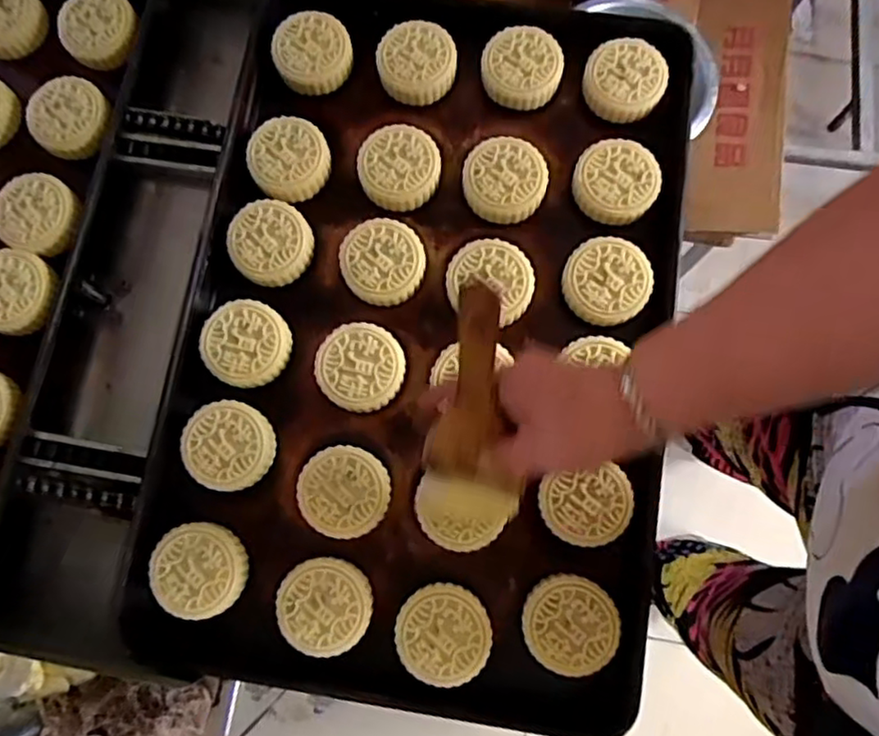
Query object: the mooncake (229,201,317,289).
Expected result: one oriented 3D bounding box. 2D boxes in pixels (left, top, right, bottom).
[{"bbox_3d":[-0.145,-0.107,0.566,0.071,0.021,0.071,0,82,-3],"label":"mooncake"}]

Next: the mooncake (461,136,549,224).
[{"bbox_3d":[0.056,-0.163,0.570,0.069,0.030,0.067,0,79,1],"label":"mooncake"}]

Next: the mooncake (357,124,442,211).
[{"bbox_3d":[-0.036,-0.177,0.575,0.069,0.028,0.069,0,79,1],"label":"mooncake"}]

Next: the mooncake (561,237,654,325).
[{"bbox_3d":[0.140,-0.073,0.544,0.068,0.023,0.068,28,81,6],"label":"mooncake"}]

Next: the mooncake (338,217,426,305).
[{"bbox_3d":[-0.049,-0.090,0.556,0.069,0.023,0.068,0,79,1],"label":"mooncake"}]

